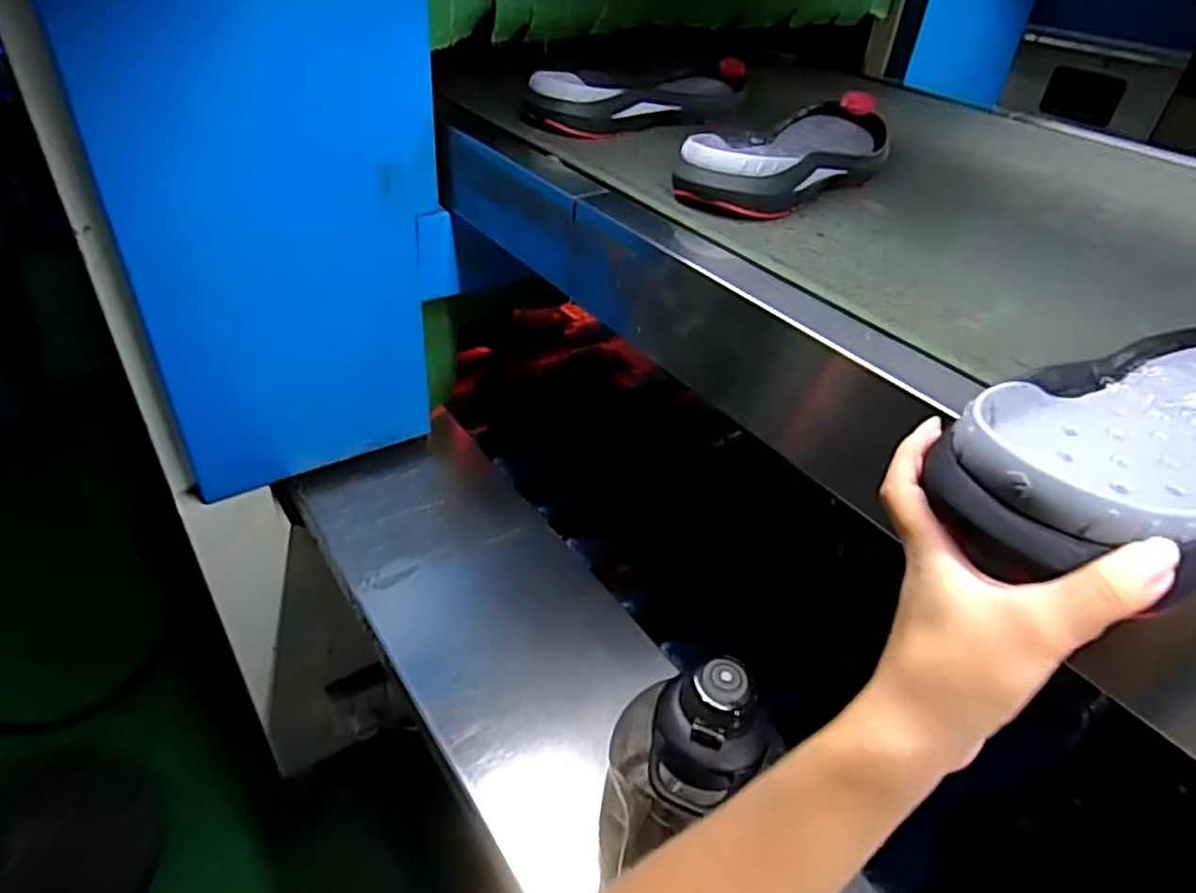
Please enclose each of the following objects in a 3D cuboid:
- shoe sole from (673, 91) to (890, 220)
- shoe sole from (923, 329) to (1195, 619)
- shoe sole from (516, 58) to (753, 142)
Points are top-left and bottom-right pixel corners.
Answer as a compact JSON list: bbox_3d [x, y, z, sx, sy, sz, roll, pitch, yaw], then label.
[{"bbox_3d":[0.192,-0.274,0.674,0.112,0.051,0.305,27,43,28],"label":"shoe sole"},{"bbox_3d":[0.283,-0.012,0.337,0.317,0.044,0.107,-14,40,-24],"label":"shoe sole"},{"bbox_3d":[0.058,-0.393,0.806,0.299,0.049,0.090,-27,47,-34],"label":"shoe sole"}]

